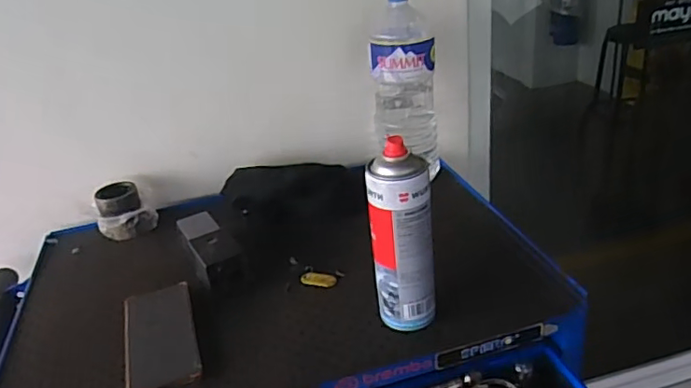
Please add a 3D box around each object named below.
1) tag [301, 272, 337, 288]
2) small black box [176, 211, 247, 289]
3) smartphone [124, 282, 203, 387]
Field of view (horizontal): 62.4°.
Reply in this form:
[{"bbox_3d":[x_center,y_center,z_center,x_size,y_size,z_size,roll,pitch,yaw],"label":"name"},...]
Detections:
[{"bbox_3d":[-0.035,0.111,0.740,0.047,0.006,0.023,2,29,16],"label":"tag"},{"bbox_3d":[-0.184,0.072,0.775,0.058,0.047,0.146,-18,30,-21],"label":"small black box"},{"bbox_3d":[-0.215,0.163,0.662,0.080,0.016,0.164,-14,28,-14],"label":"smartphone"}]

